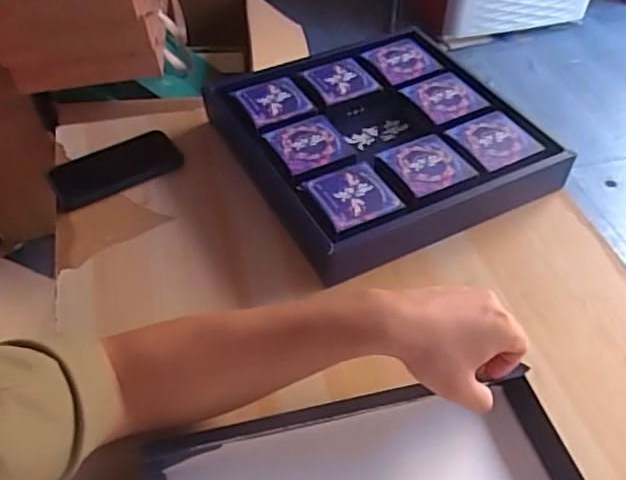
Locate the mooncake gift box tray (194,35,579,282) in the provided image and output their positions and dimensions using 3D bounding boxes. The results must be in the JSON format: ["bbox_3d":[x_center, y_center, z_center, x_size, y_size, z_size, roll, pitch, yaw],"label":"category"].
[{"bbox_3d":[0.085,-0.131,0.794,0.341,0.065,0.337,-21,51,-20],"label":"mooncake gift box tray"}]

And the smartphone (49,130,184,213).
[{"bbox_3d":[-0.242,-0.085,0.763,0.156,0.013,0.073,-30,66,-16],"label":"smartphone"}]

